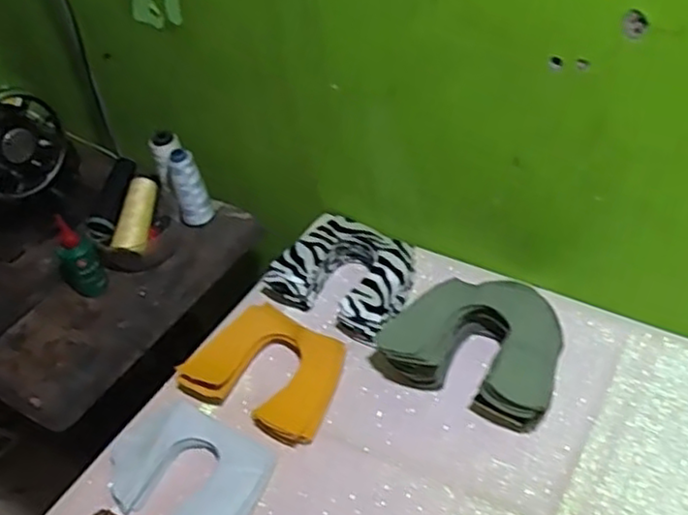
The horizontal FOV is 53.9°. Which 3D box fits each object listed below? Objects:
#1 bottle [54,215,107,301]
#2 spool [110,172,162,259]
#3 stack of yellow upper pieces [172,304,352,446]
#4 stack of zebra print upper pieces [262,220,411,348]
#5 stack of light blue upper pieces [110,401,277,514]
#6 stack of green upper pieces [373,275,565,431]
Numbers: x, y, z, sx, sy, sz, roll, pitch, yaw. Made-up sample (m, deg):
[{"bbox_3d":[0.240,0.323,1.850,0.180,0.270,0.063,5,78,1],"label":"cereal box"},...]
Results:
[{"bbox_3d":[-0.337,-0.001,0.850,0.051,0.101,0.042,-23,46,-16],"label":"bottle"},{"bbox_3d":[-0.273,-0.059,0.897,0.034,0.038,0.123,1,57,9],"label":"spool"},{"bbox_3d":[-0.084,0.119,0.736,0.162,0.027,0.127,17,49,23],"label":"stack of yellow upper pieces"},{"bbox_3d":[0.007,0.022,0.811,0.162,0.049,0.136,22,51,27],"label":"stack of zebra print upper pieces"},{"bbox_3d":[-0.155,0.207,0.660,0.159,0.021,0.116,18,49,24],"label":"stack of light blue upper pieces"},{"bbox_3d":[0.139,0.080,0.724,0.186,0.063,0.174,16,49,22],"label":"stack of green upper pieces"}]

